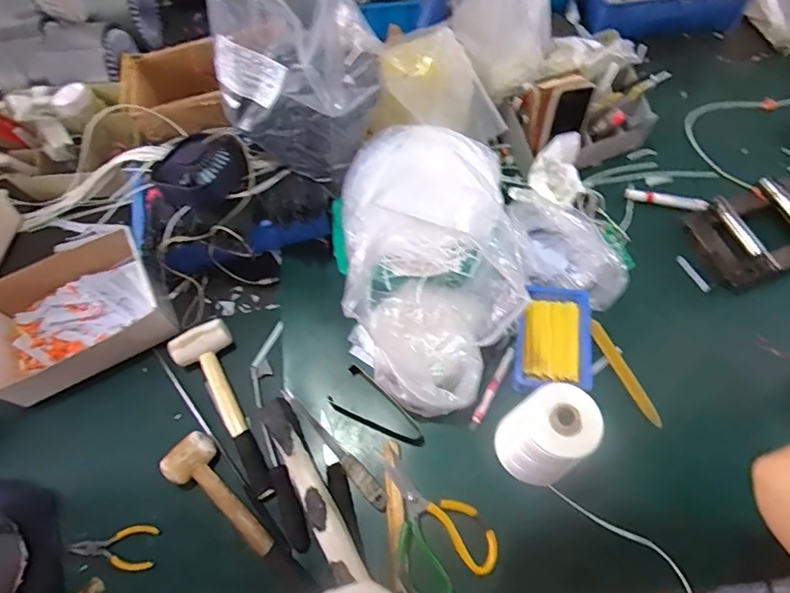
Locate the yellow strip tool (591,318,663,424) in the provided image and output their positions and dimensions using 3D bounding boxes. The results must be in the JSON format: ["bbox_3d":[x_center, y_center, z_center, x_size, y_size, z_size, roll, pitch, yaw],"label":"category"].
[{"bbox_3d":[0.321,0.104,0.699,0.023,0.009,0.159,-23,65,-8],"label":"yellow strip tool"}]

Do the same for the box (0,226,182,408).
[{"bbox_3d":[-0.486,0.028,0.759,0.258,0.068,0.202,-26,66,-9],"label":"box"}]

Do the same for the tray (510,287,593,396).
[{"bbox_3d":[0.218,0.062,0.701,0.101,0.043,0.146,5,65,5],"label":"tray"}]

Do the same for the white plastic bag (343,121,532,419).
[{"bbox_3d":[0.050,-0.056,0.659,0.240,0.254,0.372,-2,64,2],"label":"white plastic bag"}]

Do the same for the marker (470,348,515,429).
[{"bbox_3d":[0.136,0.126,0.697,0.014,0.011,0.122,27,69,15],"label":"marker"}]

